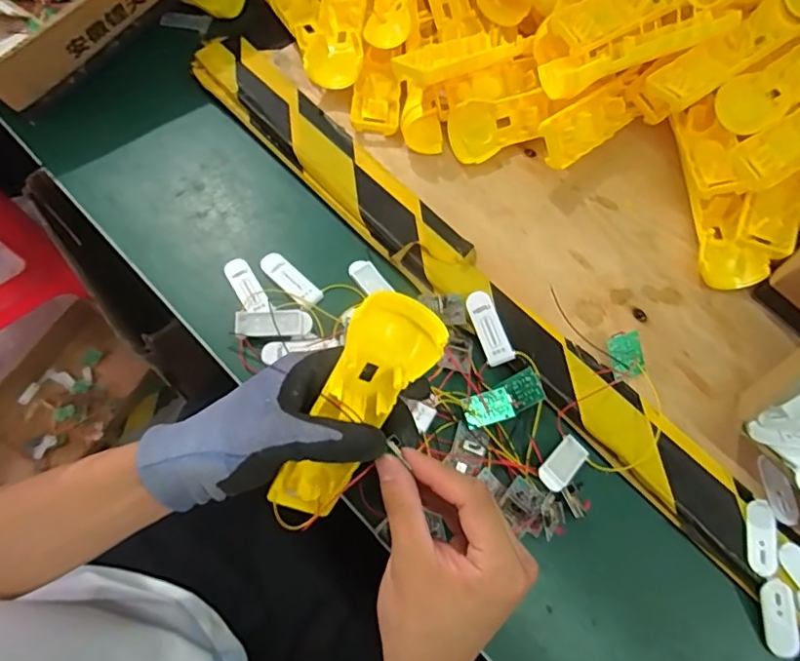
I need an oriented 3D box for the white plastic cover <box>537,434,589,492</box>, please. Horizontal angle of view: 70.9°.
[{"bbox_3d":[0.118,0.095,0.403,0.021,0.006,0.058,50,42,13],"label":"white plastic cover"}]

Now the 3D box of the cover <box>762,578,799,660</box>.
[{"bbox_3d":[0.256,0.195,0.379,0.021,0.006,0.049,-7,81,18],"label":"cover"}]

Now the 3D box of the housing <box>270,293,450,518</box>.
[{"bbox_3d":[-0.029,0.053,0.330,0.044,0.030,0.164,34,117,9],"label":"housing"}]

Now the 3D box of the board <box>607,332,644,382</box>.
[{"bbox_3d":[0.172,0.021,0.429,0.026,0.007,0.035,-19,99,-3],"label":"board"}]

